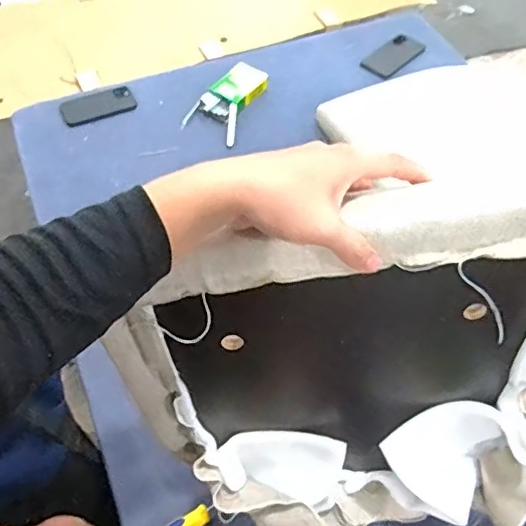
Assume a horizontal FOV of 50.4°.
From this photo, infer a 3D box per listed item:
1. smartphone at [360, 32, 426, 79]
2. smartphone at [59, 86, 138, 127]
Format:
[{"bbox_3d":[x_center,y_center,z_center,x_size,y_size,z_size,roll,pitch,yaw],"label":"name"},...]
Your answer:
[{"bbox_3d":[0.305,-0.476,1.291,0.083,0.015,0.167,38,62,22],"label":"smartphone"},{"bbox_3d":[-0.340,-0.324,1.155,0.148,0.008,0.061,-21,77,-13],"label":"smartphone"}]

